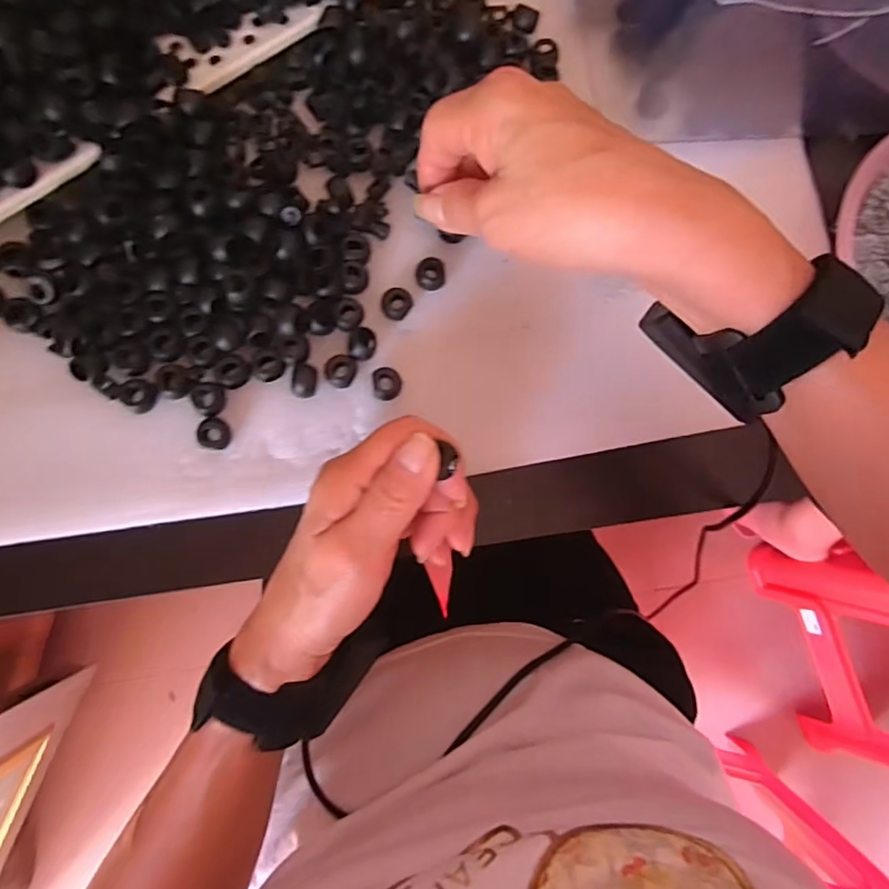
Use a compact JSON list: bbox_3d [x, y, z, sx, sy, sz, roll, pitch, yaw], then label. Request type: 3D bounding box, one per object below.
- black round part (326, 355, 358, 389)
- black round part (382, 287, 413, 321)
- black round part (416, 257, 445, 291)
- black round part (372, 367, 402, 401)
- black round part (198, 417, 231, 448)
[{"bbox_3d":[-0.055,-0.039,0.308,0.016,0.006,0.017,1,84,-6],"label":"black round part"},{"bbox_3d":[-0.026,-0.077,0.316,0.017,0.008,0.016,1,84,-6],"label":"black round part"},{"bbox_3d":[-0.008,-0.095,0.320,0.015,0.007,0.017,-3,84,-6],"label":"black round part"},{"bbox_3d":[-0.031,-0.032,0.310,0.015,0.007,0.017,-1,84,-6],"label":"black round part"},{"bbox_3d":[-0.119,-0.006,0.300,0.015,0.007,0.016,1,84,-6],"label":"black round part"}]

